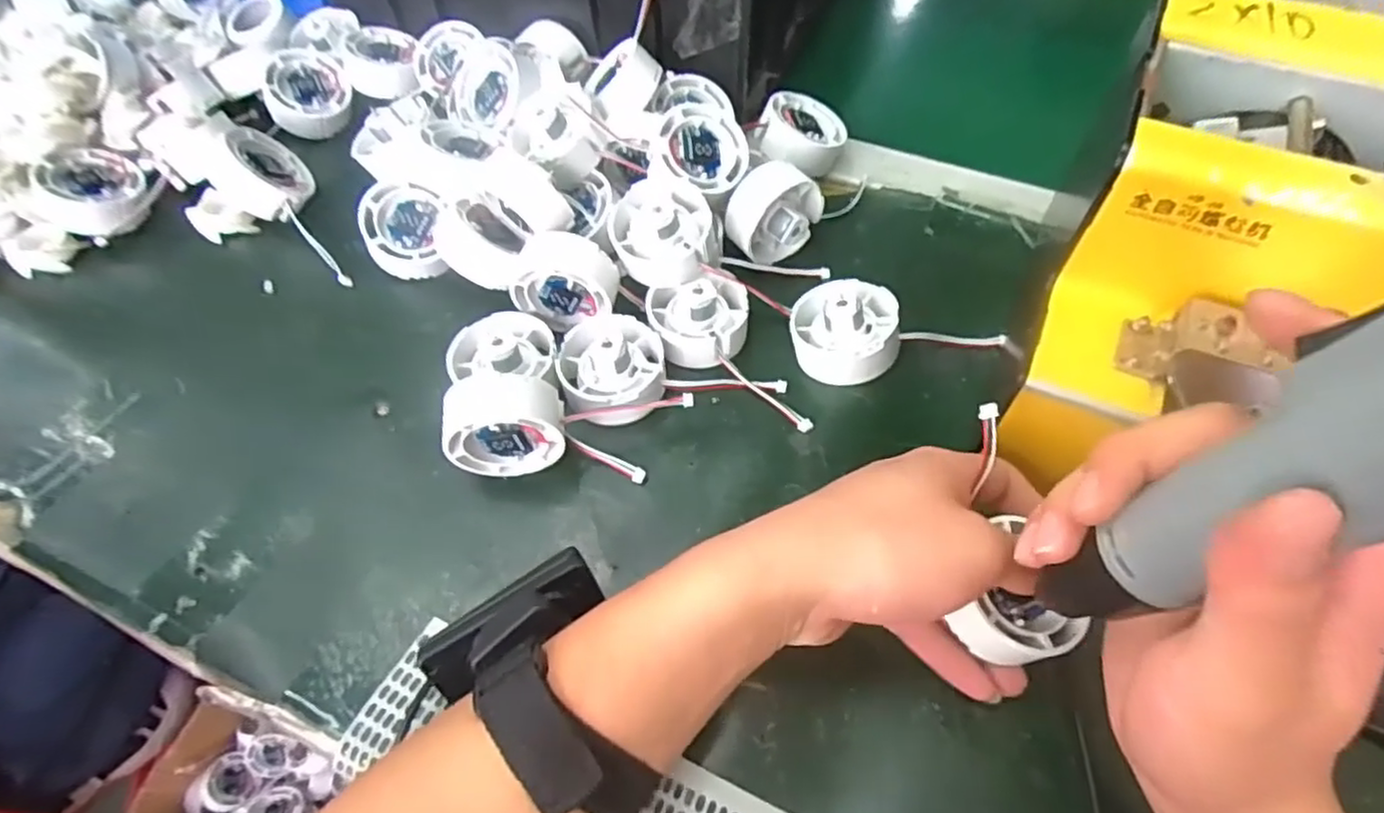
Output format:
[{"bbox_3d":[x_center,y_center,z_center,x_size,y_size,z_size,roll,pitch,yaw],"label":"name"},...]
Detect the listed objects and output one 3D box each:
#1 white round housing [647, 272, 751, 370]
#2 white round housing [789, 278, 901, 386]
[{"bbox_3d":[0.005,-0.048,0.380,0.053,0.026,0.046,-11,57,-5],"label":"white round housing"},{"bbox_3d":[0.080,-0.040,0.368,0.053,0.033,0.055,-1,57,1],"label":"white round housing"}]

